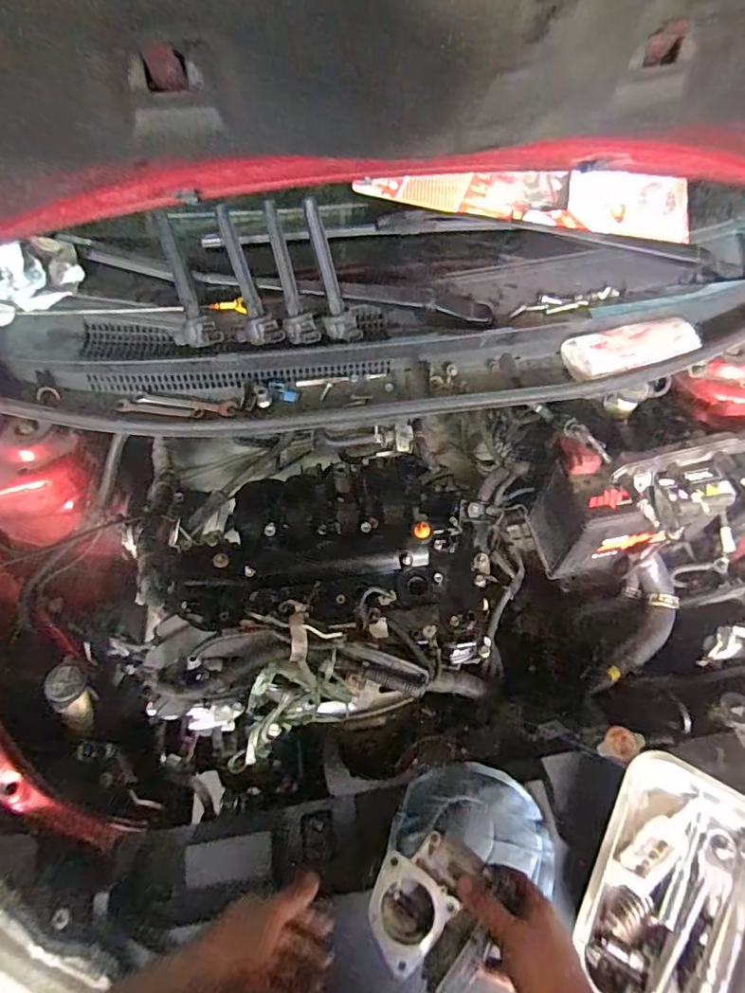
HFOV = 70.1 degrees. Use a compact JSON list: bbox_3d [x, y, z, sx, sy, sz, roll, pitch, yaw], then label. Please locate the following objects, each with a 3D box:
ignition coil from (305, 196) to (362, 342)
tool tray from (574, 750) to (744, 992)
[{"bbox_3d":[-0.057,-0.292,0.700,0.043,0.179,0.029,-26,33,-17],"label":"ignition coil"},{"bbox_3d":[0.335,0.436,0.577,0.189,0.048,0.255,26,60,16],"label":"tool tray"}]

